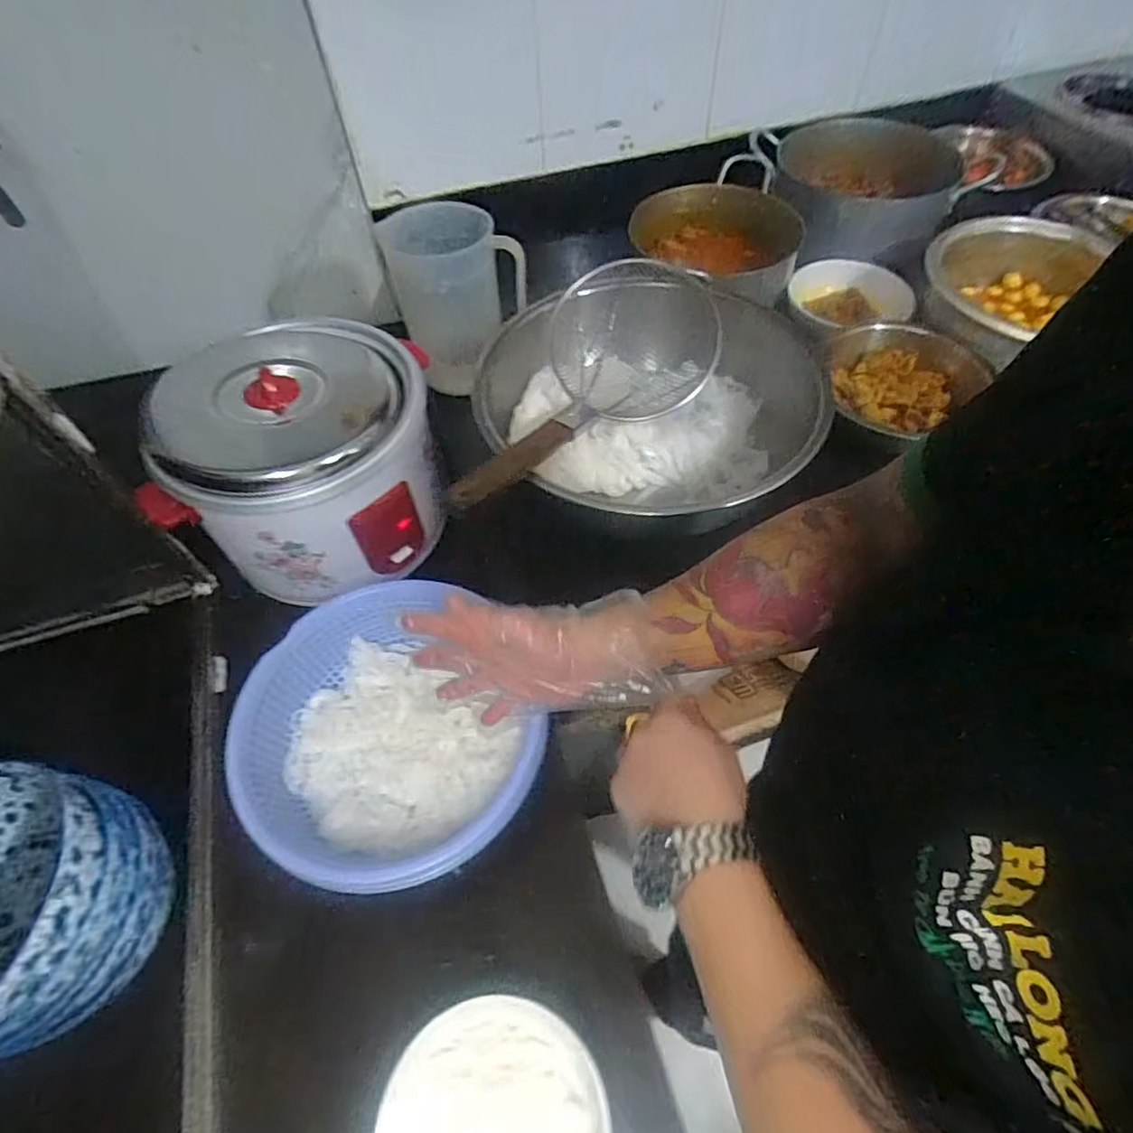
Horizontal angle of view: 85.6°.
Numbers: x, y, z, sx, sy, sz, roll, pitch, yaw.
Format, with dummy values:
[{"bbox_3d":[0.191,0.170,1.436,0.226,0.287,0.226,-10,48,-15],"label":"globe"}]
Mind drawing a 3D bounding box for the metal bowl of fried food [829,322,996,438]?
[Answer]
[{"bbox_3d":[0.432,-0.248,0.809,0.177,0.055,0.151,21,59,15],"label":"metal bowl of fried food"}]

